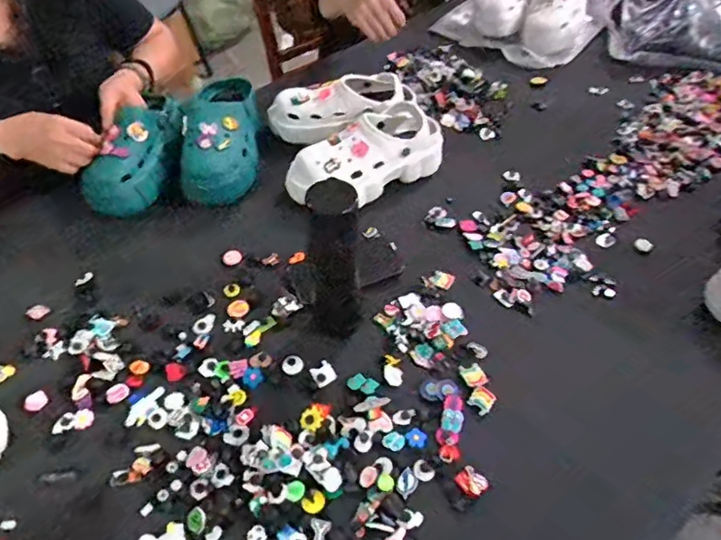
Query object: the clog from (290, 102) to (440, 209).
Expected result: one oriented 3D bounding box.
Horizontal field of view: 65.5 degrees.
[{"bbox_3d":[0.013,-0.190,0.932,0.273,0.095,0.130,-32,58,-24],"label":"clog"}]

